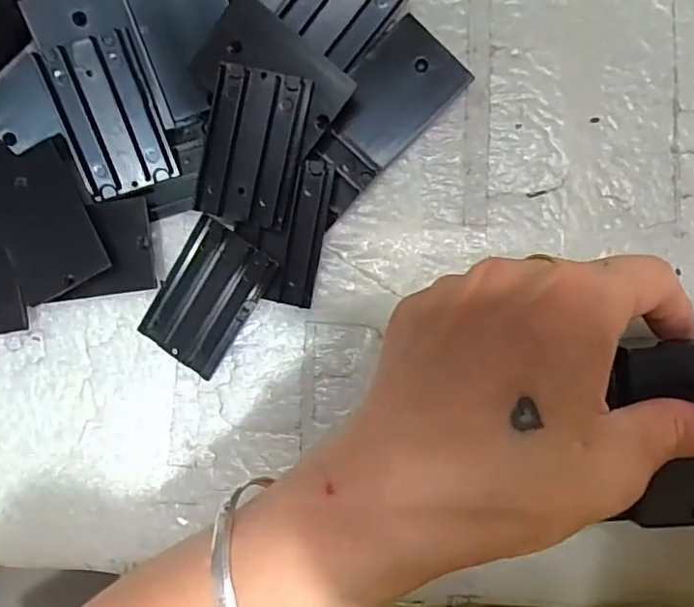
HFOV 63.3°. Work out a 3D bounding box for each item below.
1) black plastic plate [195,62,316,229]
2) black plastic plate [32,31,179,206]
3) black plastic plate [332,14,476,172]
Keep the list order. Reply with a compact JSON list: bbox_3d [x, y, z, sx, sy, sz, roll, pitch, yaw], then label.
[{"bbox_3d":[-0.034,-0.057,0.206,0.034,0.004,0.053,12,98,-4],"label":"black plastic plate"},{"bbox_3d":[-0.089,-0.070,0.211,0.034,0.004,0.054,-18,109,-6],"label":"black plastic plate"},{"bbox_3d":[0.018,-0.080,0.213,0.034,0.005,0.052,45,90,-6],"label":"black plastic plate"}]

